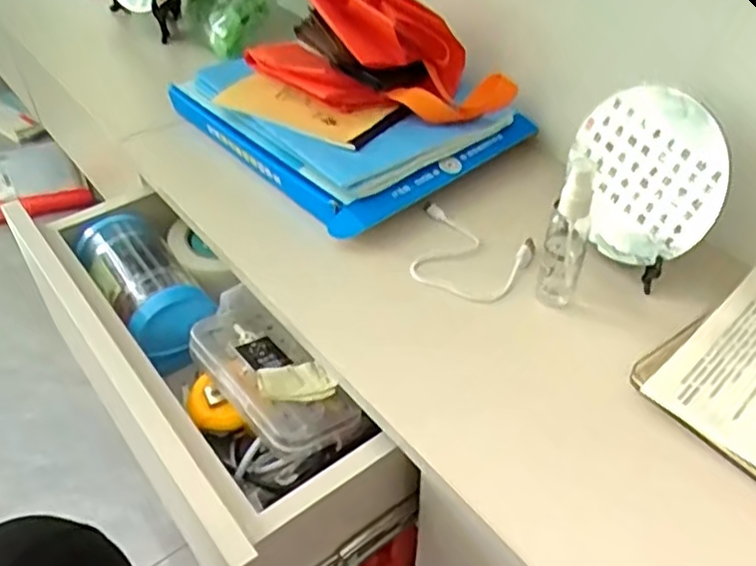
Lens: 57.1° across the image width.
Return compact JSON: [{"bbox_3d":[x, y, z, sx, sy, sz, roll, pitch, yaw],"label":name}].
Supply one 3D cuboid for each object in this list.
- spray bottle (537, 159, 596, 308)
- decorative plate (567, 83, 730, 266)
[{"bbox_3d":[0.147,-0.041,0.532,0.029,0.116,0.030,13,44,15],"label":"spray bottle"},{"bbox_3d":[0.216,-0.088,0.559,0.009,0.119,0.135,-8,77,-39],"label":"decorative plate"}]

